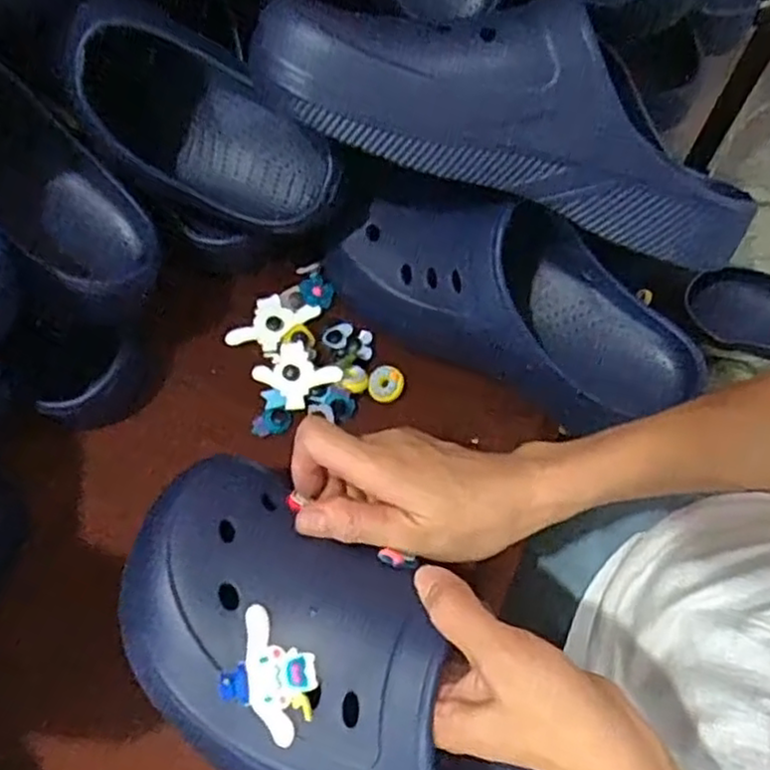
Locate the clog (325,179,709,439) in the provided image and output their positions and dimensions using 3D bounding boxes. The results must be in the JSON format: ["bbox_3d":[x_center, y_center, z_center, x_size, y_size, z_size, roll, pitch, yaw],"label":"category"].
[{"bbox_3d":[0.085,-0.059,0.438,0.235,0.092,0.105,31,71,12],"label":"clog"}]

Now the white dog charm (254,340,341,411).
[{"bbox_3d":[-0.057,-0.007,0.456,0.046,0.004,0.040,40,92,11],"label":"white dog charm"}]

